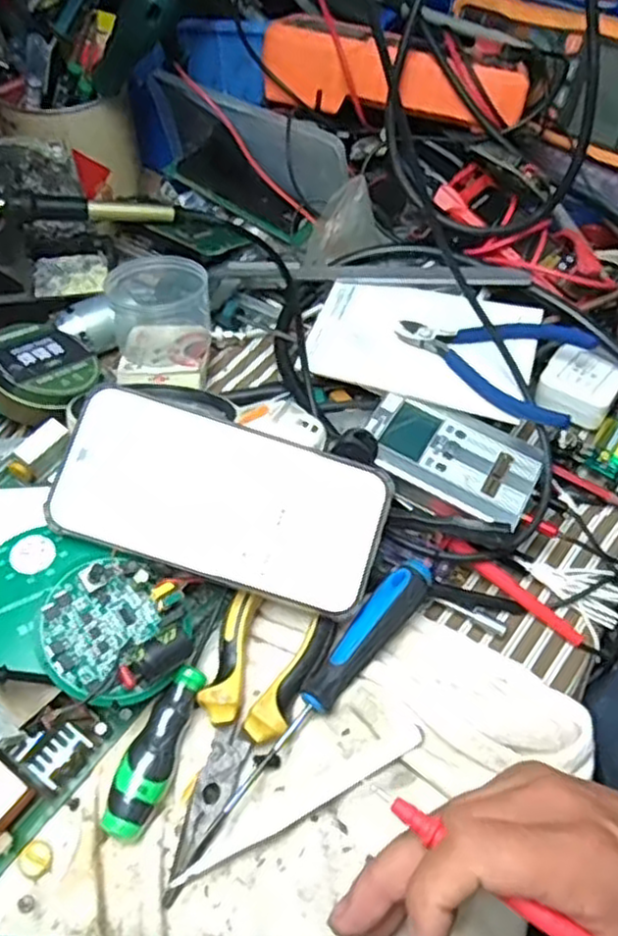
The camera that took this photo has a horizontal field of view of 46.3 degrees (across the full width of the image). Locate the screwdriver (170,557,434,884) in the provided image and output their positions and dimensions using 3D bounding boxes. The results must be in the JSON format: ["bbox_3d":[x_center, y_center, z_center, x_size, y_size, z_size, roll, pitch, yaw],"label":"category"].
[{"bbox_3d":[0.003,0.112,0.348,0.021,0.026,0.181,35,61,20],"label":"screwdriver"}]

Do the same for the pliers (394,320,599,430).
[{"bbox_3d":[0.114,-0.072,0.454,0.114,0.021,0.078,23,57,13],"label":"pliers"}]

